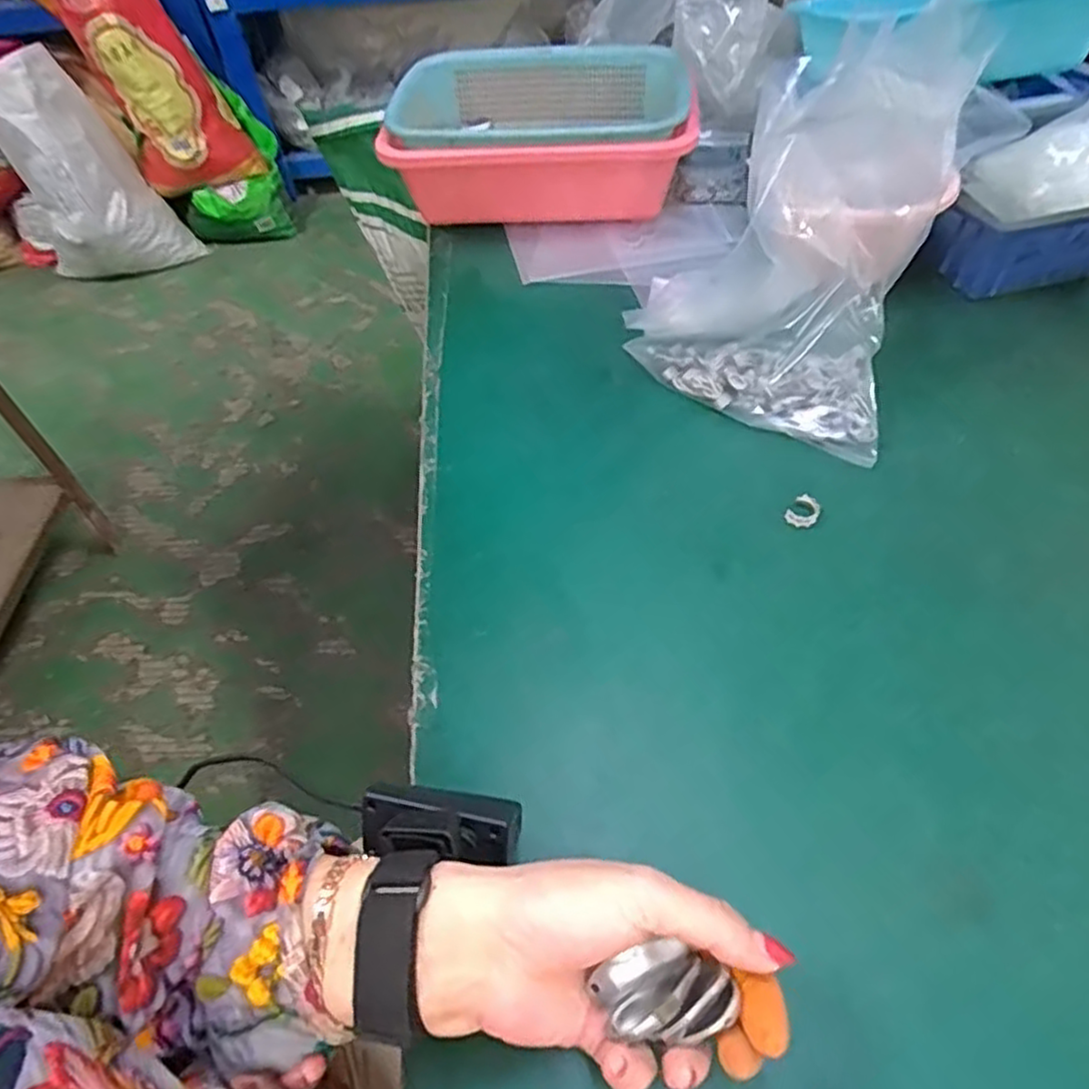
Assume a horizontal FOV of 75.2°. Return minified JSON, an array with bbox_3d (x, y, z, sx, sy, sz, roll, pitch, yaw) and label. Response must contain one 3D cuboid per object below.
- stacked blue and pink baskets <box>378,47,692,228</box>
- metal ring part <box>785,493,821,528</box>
[{"bbox_3d":[-0.004,-0.423,0.735,0.290,0.100,0.192,-3,53,2],"label":"stacked blue and pink baskets"},{"bbox_3d":[0.177,-0.022,0.480,0.019,0.006,0.026,35,62,27],"label":"metal ring part"}]

